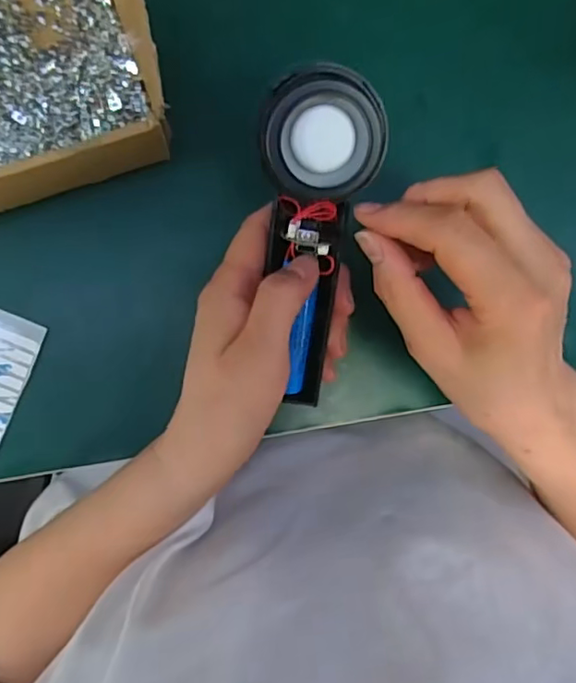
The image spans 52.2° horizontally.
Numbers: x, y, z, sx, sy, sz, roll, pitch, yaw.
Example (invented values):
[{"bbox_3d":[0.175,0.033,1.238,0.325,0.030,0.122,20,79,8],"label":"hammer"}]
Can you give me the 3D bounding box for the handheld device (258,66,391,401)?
[{"bbox_3d":[0.013,-0.043,0.279,0.052,0.025,0.158,-2,123,-7],"label":"handheld device"}]

